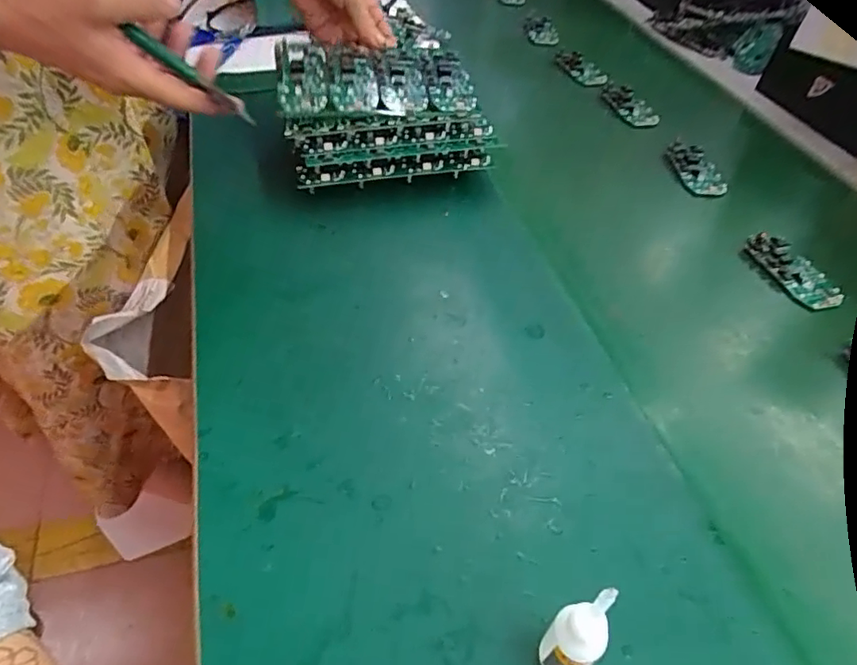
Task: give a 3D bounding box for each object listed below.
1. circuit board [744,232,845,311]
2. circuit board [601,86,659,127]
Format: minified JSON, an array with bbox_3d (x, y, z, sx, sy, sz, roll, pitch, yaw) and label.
[{"bbox_3d":[0.329,-0.057,0.516,0.044,0.021,0.086,-10,49,-12],"label":"circuit board"},{"bbox_3d":[0.254,-0.288,0.724,0.033,0.018,0.083,-12,49,-14],"label":"circuit board"}]

